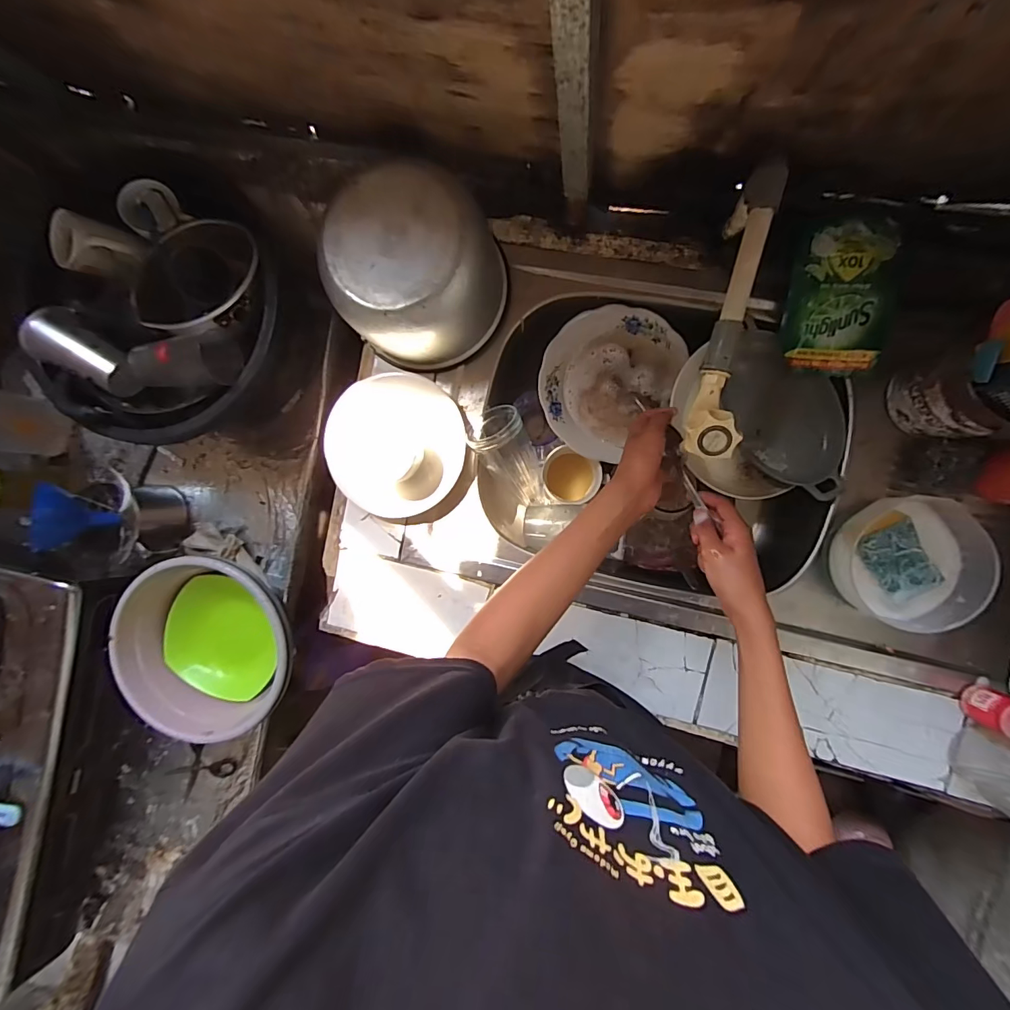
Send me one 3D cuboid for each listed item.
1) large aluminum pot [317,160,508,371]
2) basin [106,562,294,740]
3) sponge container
[{"bbox_3d":[-0.110,-0.286,0.566,0.190,0.130,0.193,0,91,7],"label":"large aluminum pot"},{"bbox_3d":[-0.512,0.247,0.812,0.316,0.140,0.305,0,91,7],"label":"basin"},{"bbox_3d":[0.470,0.067,0.524,0.136,0.061,0.145,-5,90,7],"label":"sponge container"}]

